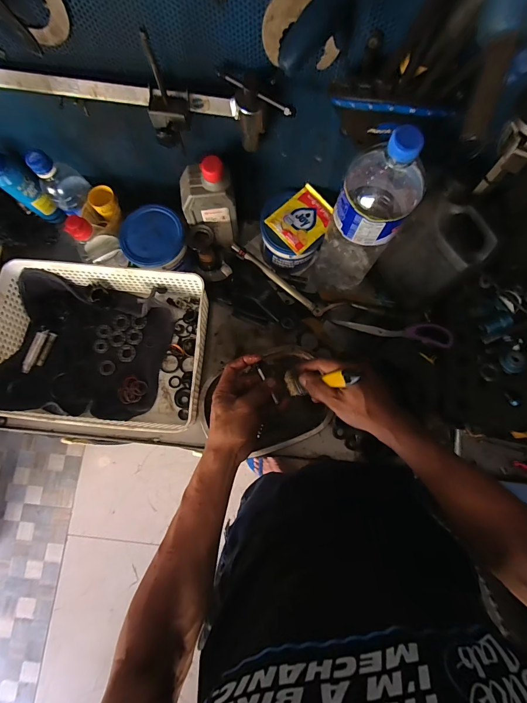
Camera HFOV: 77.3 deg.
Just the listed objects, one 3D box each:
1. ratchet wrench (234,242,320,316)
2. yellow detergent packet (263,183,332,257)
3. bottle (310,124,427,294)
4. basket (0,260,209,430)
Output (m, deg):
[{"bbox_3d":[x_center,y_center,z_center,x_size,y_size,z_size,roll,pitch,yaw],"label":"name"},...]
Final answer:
[{"bbox_3d":[0.025,-0.128,0.580,0.193,0.020,0.021,38,81,7],"label":"ratchet wrench"},{"bbox_3d":[0.063,-0.212,0.525,0.095,0.012,0.077,-44,82,-8],"label":"yellow detergent packet"},{"bbox_3d":[0.140,-0.176,0.461,0.090,0.297,0.099,36,81,7],"label":"bottle"},{"bbox_3d":[-0.259,-0.010,0.534,0.323,0.082,0.247,4,79,1],"label":"basket"}]

